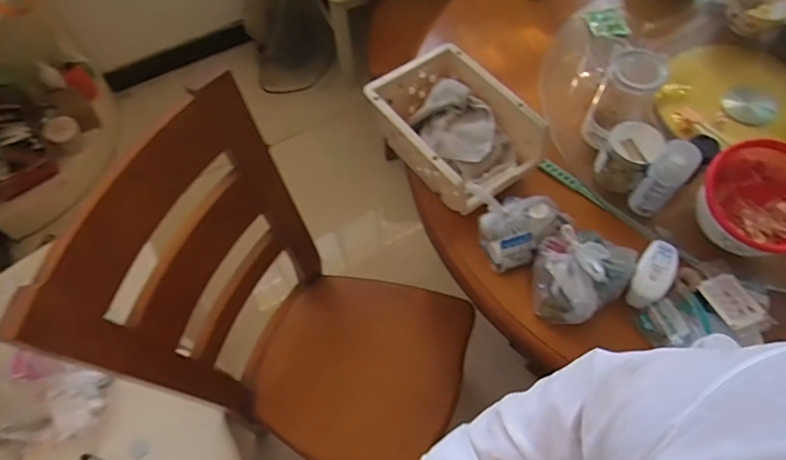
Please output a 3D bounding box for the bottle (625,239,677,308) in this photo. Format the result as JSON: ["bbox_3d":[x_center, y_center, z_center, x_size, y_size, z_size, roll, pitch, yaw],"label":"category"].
[{"bbox_3d":[0.385,0.065,0.733,0.047,0.033,0.104,25,90,14],"label":"bottle"}]

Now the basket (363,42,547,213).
[{"bbox_3d":[0.106,-0.172,0.850,0.190,0.094,0.274,-34,65,-17],"label":"basket"}]

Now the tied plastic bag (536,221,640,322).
[{"bbox_3d":[0.283,0.057,0.732,0.136,0.096,0.151,18,62,11],"label":"tied plastic bag"}]

